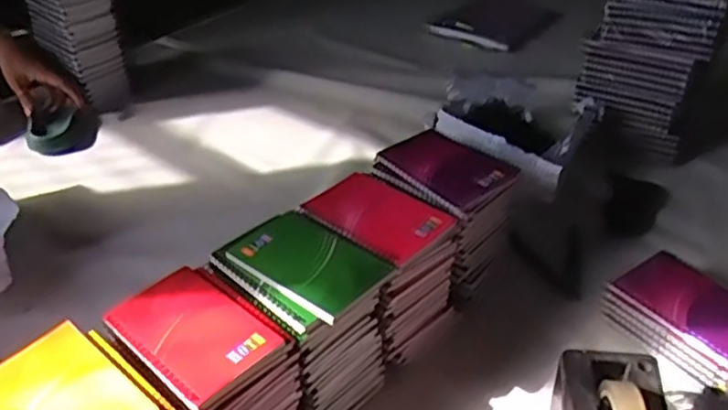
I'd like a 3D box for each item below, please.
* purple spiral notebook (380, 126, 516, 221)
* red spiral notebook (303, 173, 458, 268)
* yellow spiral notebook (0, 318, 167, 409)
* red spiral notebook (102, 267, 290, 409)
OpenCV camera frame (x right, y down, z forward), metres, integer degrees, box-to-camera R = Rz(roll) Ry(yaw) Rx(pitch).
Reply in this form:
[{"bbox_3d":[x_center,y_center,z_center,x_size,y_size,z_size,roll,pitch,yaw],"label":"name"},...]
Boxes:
[{"bbox_3d":[0.090,-0.040,0.691,0.101,0.018,0.135,-28,44,-29],"label":"purple spiral notebook"},{"bbox_3d":[0.012,0.008,0.620,0.128,0.014,0.086,26,46,32],"label":"red spiral notebook"},{"bbox_3d":[-0.216,0.137,0.465,0.134,0.008,0.084,27,46,33],"label":"yellow spiral notebook"},{"bbox_3d":[-0.137,0.097,0.512,0.126,0.014,0.085,28,47,33],"label":"red spiral notebook"}]

